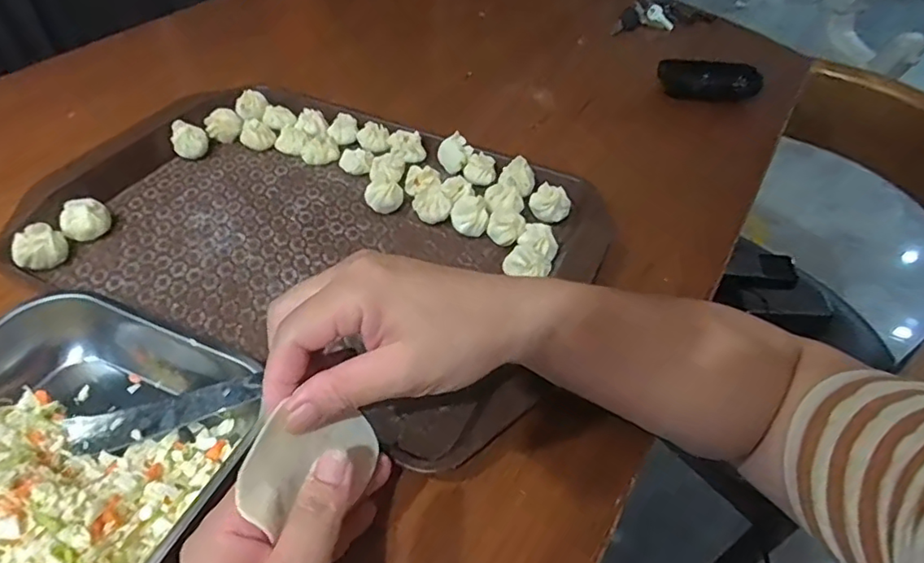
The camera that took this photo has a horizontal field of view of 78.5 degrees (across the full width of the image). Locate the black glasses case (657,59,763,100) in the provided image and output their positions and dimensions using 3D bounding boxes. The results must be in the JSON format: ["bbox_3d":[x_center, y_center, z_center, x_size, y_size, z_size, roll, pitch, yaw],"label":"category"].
[{"bbox_3d":[0.284,-0.235,0.660,0.112,0.032,0.044,-2,46,-5],"label":"black glasses case"}]

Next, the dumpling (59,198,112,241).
[{"bbox_3d":[-0.287,-0.048,0.431,0.030,0.020,0.025,-9,47,-11],"label":"dumpling"}]

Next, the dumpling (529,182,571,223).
[{"bbox_3d":[0.073,-0.065,0.465,0.026,0.021,0.028,-15,49,-16],"label":"dumpling"}]

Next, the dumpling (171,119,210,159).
[{"bbox_3d":[-0.245,-0.128,0.508,0.030,0.023,0.027,-19,50,-19],"label":"dumpling"}]

